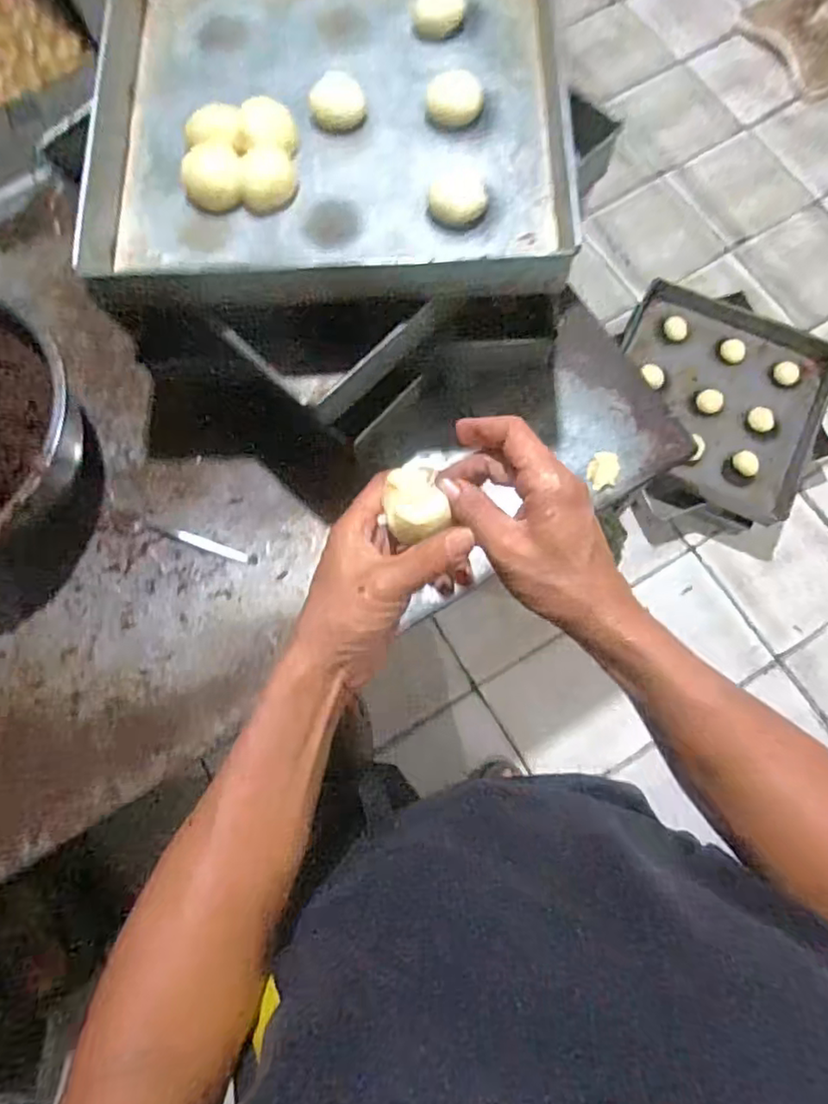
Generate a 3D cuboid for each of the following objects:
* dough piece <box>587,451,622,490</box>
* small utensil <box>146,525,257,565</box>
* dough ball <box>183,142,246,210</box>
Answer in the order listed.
[{"bbox_3d":[0.222,-0.095,0.731,0.033,0.015,0.046,19,76,7],"label":"dough piece"},{"bbox_3d":[-0.246,-0.010,0.727,0.134,0.004,0.013,18,76,7],"label":"small utensil"},{"bbox_3d":[-0.197,-0.368,0.618,0.058,0.033,0.051,-22,74,-4],"label":"dough ball"}]

